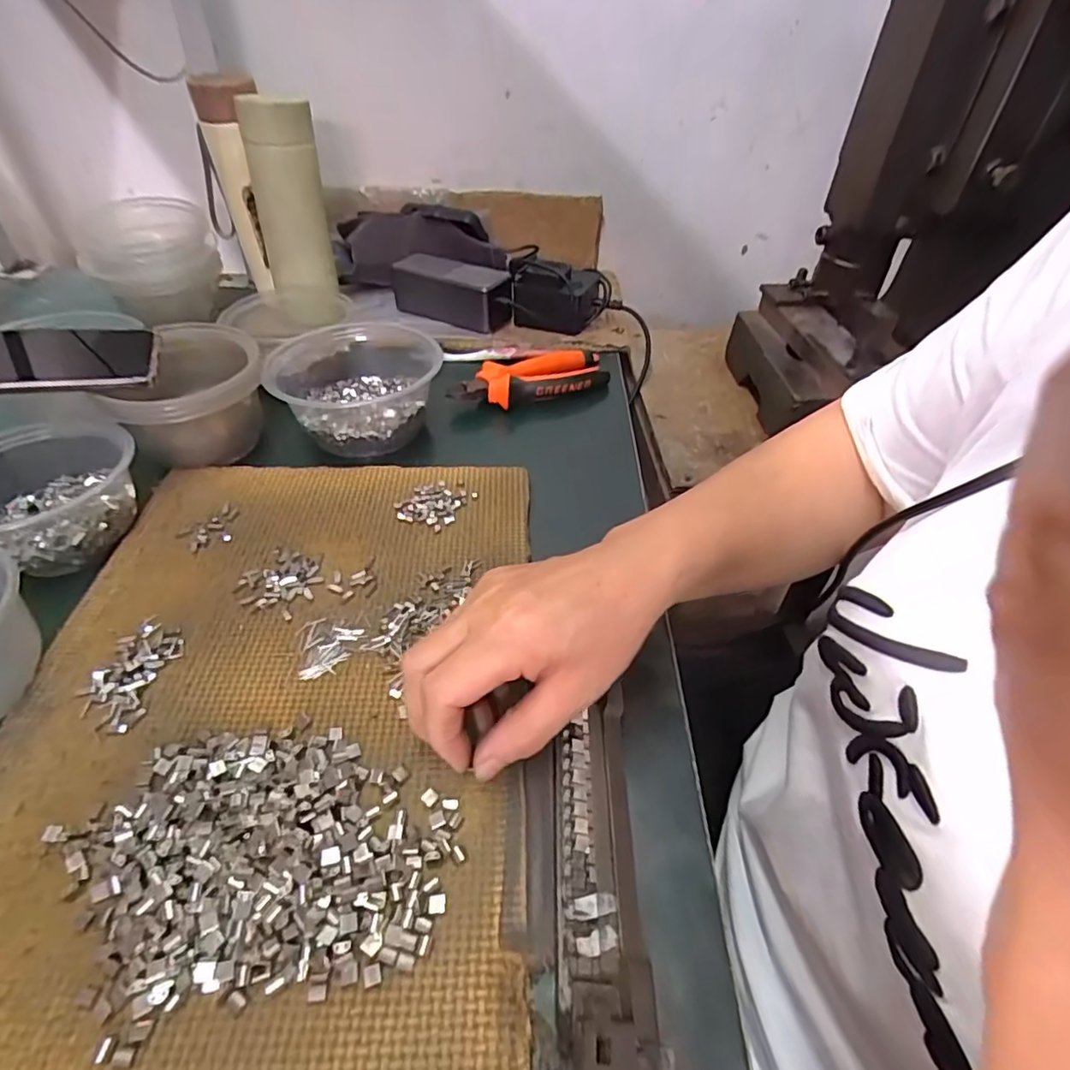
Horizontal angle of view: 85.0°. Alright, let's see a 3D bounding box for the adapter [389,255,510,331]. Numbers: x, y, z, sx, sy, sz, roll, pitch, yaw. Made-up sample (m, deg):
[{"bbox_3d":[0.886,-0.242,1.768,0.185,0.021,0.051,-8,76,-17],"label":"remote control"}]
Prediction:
[{"bbox_3d":[-0.086,-0.264,0.636,0.137,0.052,0.052,19,46,17],"label":"adapter"}]

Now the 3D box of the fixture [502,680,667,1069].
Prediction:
[{"bbox_3d":[0.023,0.181,0.195,0.060,0.024,0.255,-1,46,-4],"label":"fixture"}]

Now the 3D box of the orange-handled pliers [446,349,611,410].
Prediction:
[{"bbox_3d":[-0.002,-0.148,0.539,0.157,0.018,0.063,-25,50,-25],"label":"orange-handled pliers"}]

